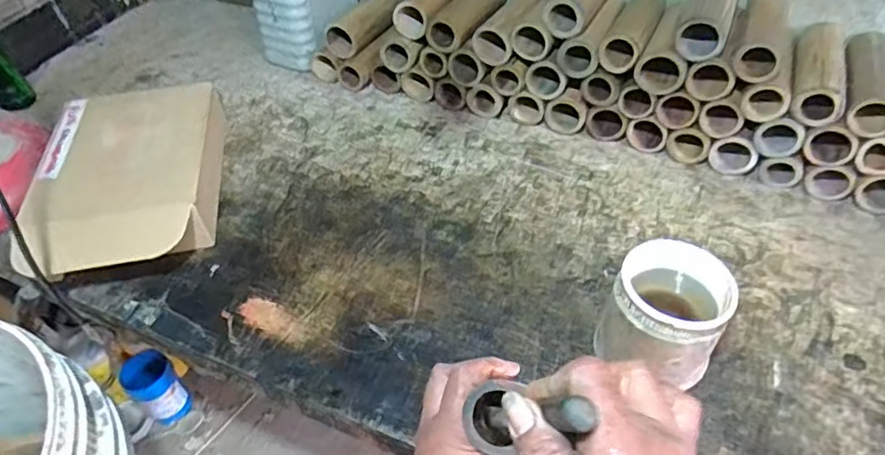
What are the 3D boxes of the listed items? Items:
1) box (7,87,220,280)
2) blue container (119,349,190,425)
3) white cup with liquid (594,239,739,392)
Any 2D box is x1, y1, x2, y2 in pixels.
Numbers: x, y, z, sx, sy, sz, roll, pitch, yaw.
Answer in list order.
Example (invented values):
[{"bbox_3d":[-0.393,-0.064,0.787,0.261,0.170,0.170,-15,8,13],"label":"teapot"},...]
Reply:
[{"bbox_3d":[-0.398,-0.053,0.769,0.205,0.090,0.322,-9,45,-4],"label":"box"},{"bbox_3d":[-0.547,0.308,1.145,0.085,0.117,0.097,-36,53,-28],"label":"blue container"},{"bbox_3d":[0.206,0.091,0.557,0.094,0.124,0.097,-2,45,2],"label":"white cup with liquid"}]

